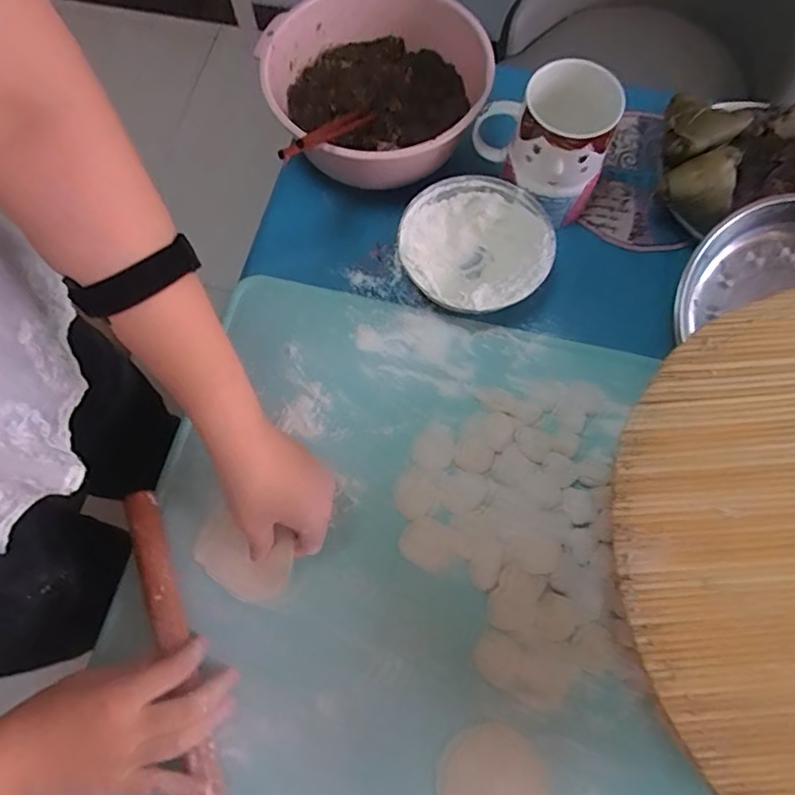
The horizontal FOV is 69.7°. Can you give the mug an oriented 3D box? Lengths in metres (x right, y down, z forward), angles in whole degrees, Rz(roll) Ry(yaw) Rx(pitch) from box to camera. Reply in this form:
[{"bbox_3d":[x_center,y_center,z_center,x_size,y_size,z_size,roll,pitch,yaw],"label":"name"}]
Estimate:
[{"bbox_3d":[0.131,-0.234,0.525,0.117,0.120,0.072,29,74,10],"label":"mug"}]

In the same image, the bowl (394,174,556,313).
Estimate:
[{"bbox_3d":[0.072,-0.137,0.543,0.136,0.056,0.133,0,71,1],"label":"bowl"}]

